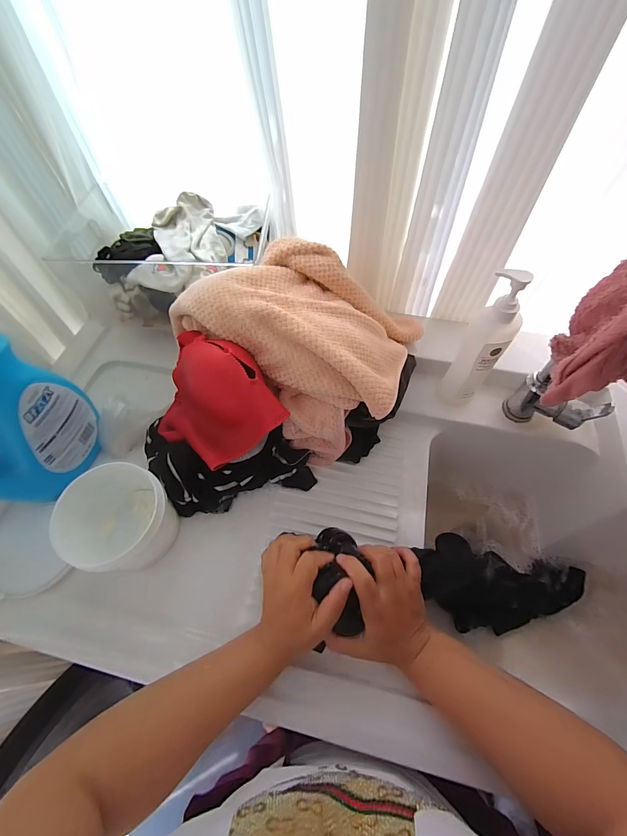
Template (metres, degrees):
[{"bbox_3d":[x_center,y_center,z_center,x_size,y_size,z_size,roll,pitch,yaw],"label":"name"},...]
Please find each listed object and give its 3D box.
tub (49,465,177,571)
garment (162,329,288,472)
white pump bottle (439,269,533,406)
[{"bbox_3d":[-0.246,0.135,0.460,0.122,0.099,0.121,-1,61,1],"label":"tub"},{"bbox_3d":[-0.131,-0.027,0.464,0.205,0.155,0.063,25,26,23],"label":"garment"},{"bbox_3d":[0.237,-0.095,0.497,0.060,0.227,0.049,31,66,17],"label":"white pump bottle"}]

